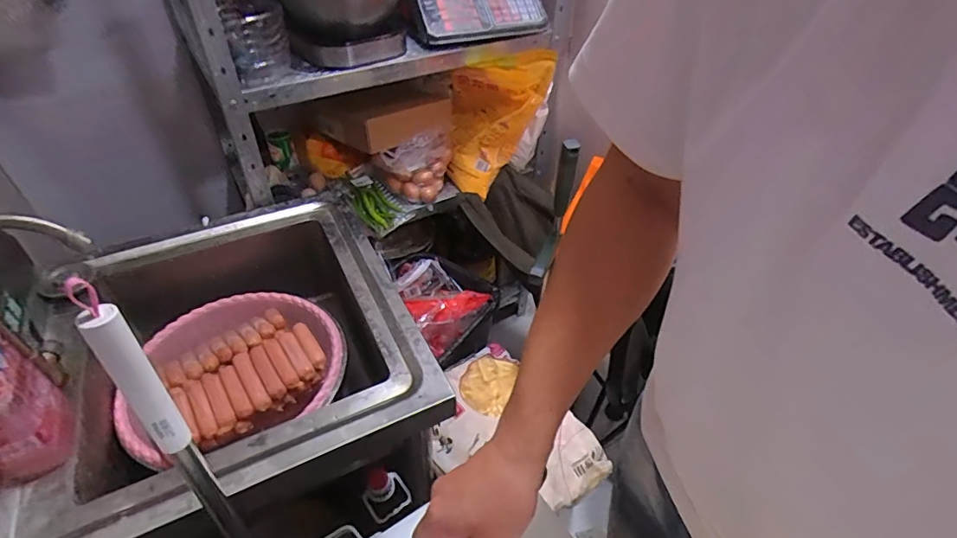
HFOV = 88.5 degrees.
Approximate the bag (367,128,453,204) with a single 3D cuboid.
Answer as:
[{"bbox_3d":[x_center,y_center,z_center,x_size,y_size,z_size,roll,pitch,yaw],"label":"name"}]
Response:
[{"bbox_3d":[-0.162,-0.263,1.282,0.217,0.167,0.102,-15,45,-16],"label":"bag"}]

